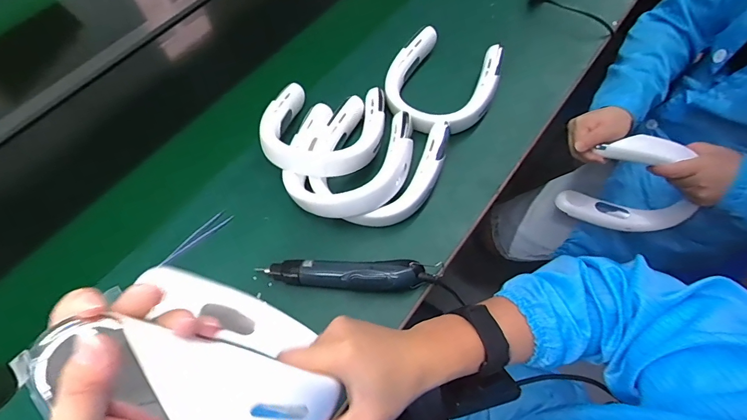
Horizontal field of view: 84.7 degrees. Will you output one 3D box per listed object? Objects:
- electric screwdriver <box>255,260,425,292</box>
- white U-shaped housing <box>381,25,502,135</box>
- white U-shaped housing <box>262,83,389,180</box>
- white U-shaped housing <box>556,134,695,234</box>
[{"bbox_3d":[-0.043,0.090,0.562,0.227,0.049,0.039,1,60,4],"label":"electric screwdriver"},{"bbox_3d":[0.117,-0.225,0.707,0.177,0.038,0.201,23,64,16],"label":"white U-shaped housing"},{"bbox_3d":[-0.076,-0.139,0.639,0.180,0.035,0.179,4,61,6],"label":"white U-shaped housing"},{"bbox_3d":[0.456,-0.041,0.720,0.190,0.204,0.051,16,63,12],"label":"white U-shaped housing"}]

